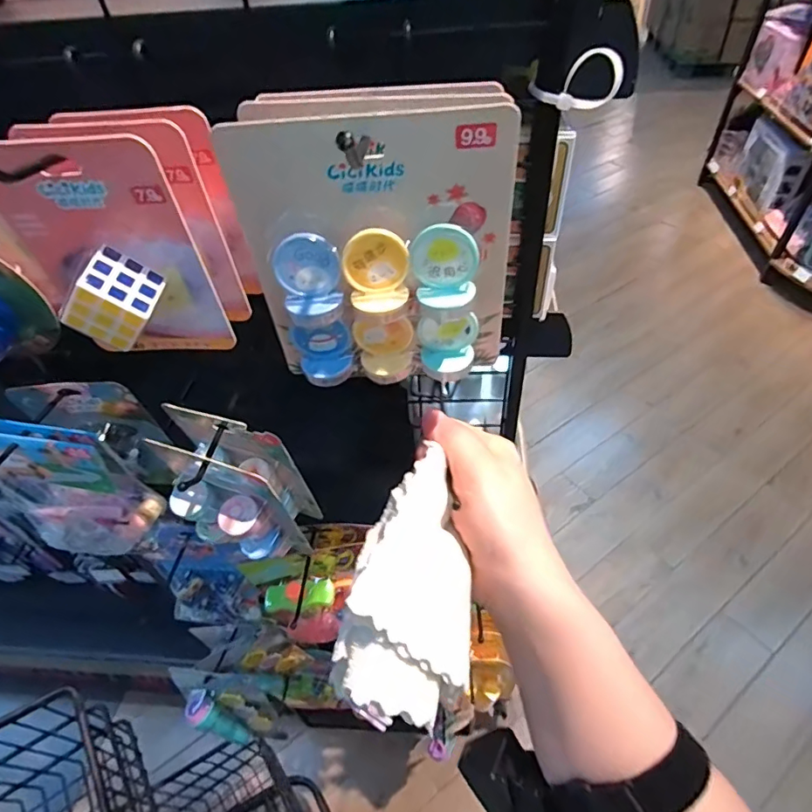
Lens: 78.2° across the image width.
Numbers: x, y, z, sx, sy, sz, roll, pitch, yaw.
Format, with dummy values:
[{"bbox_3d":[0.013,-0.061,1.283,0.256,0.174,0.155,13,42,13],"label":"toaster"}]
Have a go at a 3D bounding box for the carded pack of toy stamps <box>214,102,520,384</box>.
[{"bbox_3d":[-0.011,-0.064,0.226,0.115,0.116,0.029,-4,46,0],"label":"carded pack of toy stamps"}]

